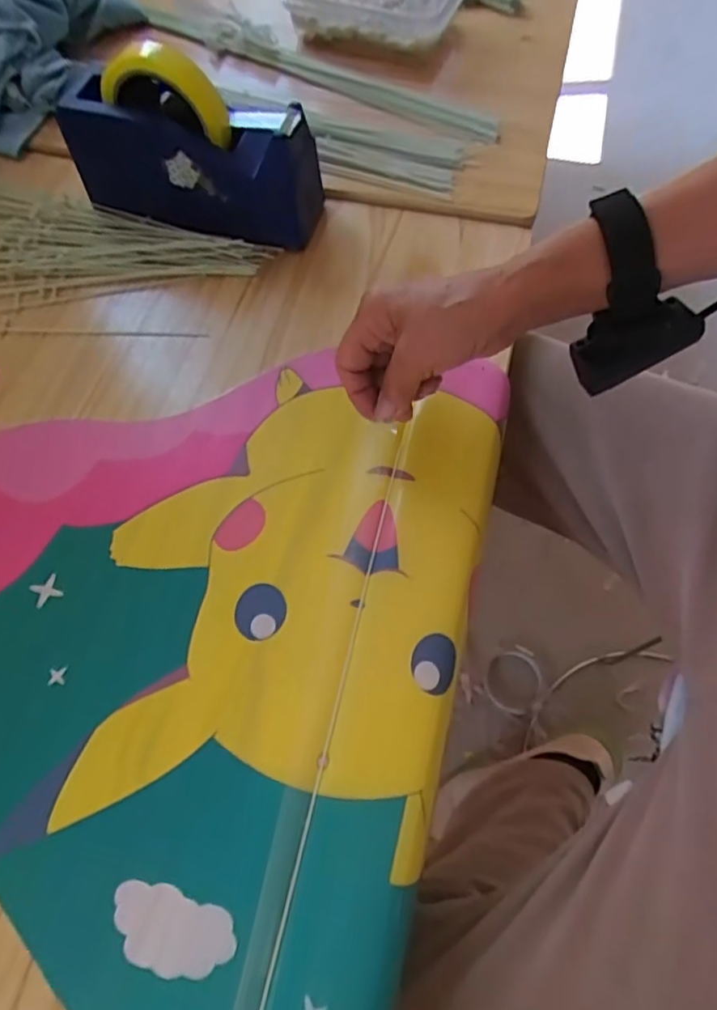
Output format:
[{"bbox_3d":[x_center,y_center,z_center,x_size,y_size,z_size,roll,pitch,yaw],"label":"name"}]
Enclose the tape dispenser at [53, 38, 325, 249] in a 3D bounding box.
[{"bbox_3d":[-0.138,-0.296,0.509,0.203,0.125,0.068,10,65,7],"label":"tape dispenser"}]

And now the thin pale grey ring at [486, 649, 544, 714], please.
[{"bbox_3d":[0.217,0.243,0.860,0.076,0.011,0.085,15,66,9],"label":"thin pale grey ring"}]

